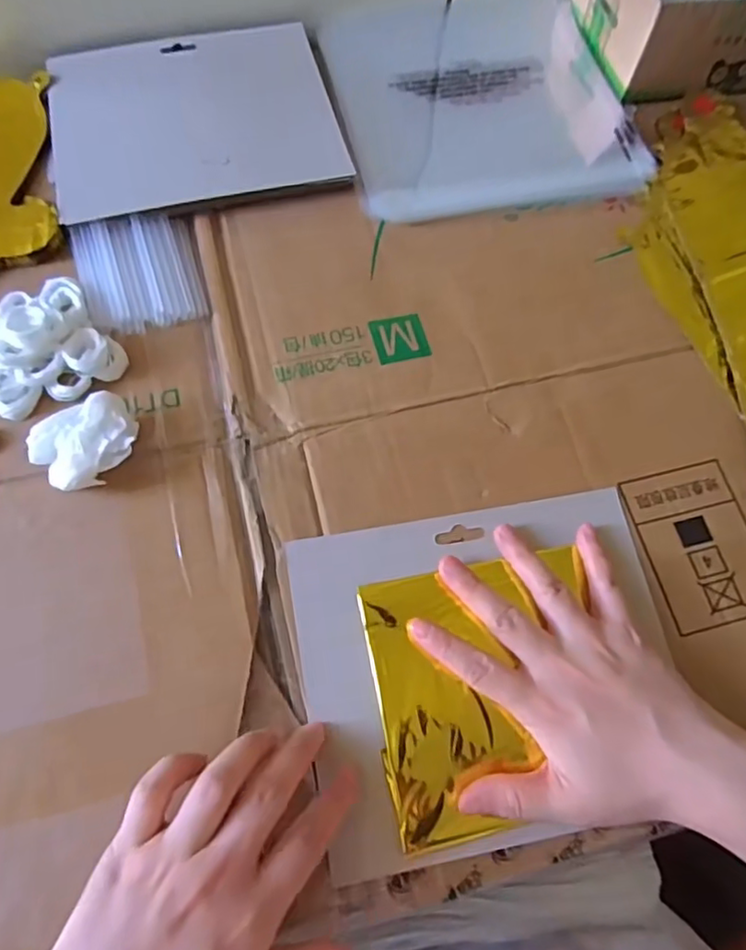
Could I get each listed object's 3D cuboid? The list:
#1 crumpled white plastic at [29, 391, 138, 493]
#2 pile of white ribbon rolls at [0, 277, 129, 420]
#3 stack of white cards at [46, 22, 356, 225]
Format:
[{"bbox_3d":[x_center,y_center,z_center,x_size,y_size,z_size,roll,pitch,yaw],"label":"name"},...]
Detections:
[{"bbox_3d":[-0.157,-0.017,0.334,0.053,0.025,0.045,-31,72,-14],"label":"crumpled white plastic"},{"bbox_3d":[-0.199,-0.081,0.355,0.075,0.022,0.082,-35,73,-15],"label":"pile of white ribbon rolls"},{"bbox_3d":[-0.127,-0.255,0.434,0.195,0.016,0.158,-13,69,-6],"label":"stack of white cards"}]

